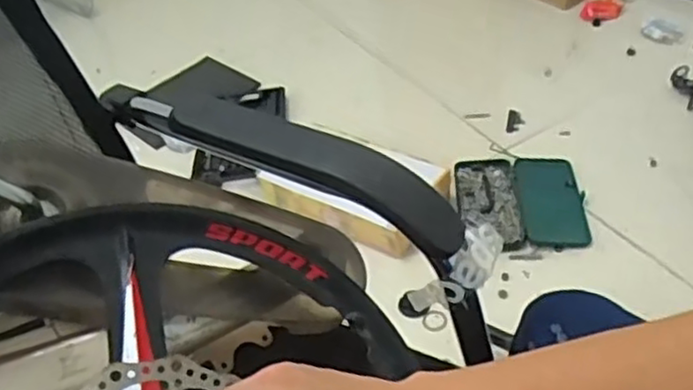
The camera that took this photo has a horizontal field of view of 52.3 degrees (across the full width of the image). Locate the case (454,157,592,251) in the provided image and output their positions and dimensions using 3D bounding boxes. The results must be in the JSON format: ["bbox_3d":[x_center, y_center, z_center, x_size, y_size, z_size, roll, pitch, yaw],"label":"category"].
[{"bbox_3d":[0.345,0.016,1.408,0.241,0.032,0.245,0,46,6],"label":"case"}]

